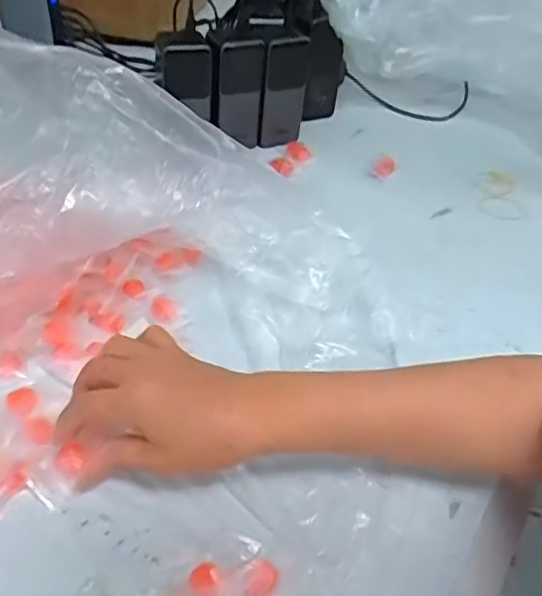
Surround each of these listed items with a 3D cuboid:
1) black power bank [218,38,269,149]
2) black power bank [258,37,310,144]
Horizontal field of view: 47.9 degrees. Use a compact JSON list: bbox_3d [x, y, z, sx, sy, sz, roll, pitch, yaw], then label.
[{"bbox_3d":[-0.036,-0.243,0.727,0.057,0.136,0.020,-12,52,-20],"label":"black power bank"},{"bbox_3d":[0.020,-0.252,0.743,0.067,0.136,0.030,-16,50,-23],"label":"black power bank"}]

